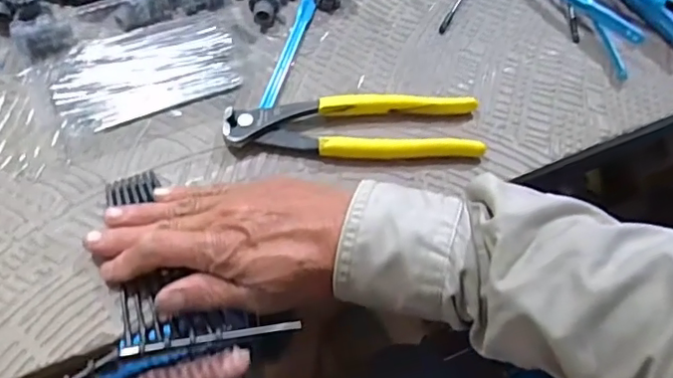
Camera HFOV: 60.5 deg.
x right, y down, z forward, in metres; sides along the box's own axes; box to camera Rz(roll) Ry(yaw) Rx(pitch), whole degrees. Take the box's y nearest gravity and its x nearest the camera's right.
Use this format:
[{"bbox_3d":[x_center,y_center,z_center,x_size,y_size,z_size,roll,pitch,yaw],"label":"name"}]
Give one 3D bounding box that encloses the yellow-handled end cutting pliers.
[{"bbox_3d":[0.011,-0.041,0.375,0.163,0.013,0.042,-1,59,-2],"label":"yellow-handled end cutting pliers"}]

